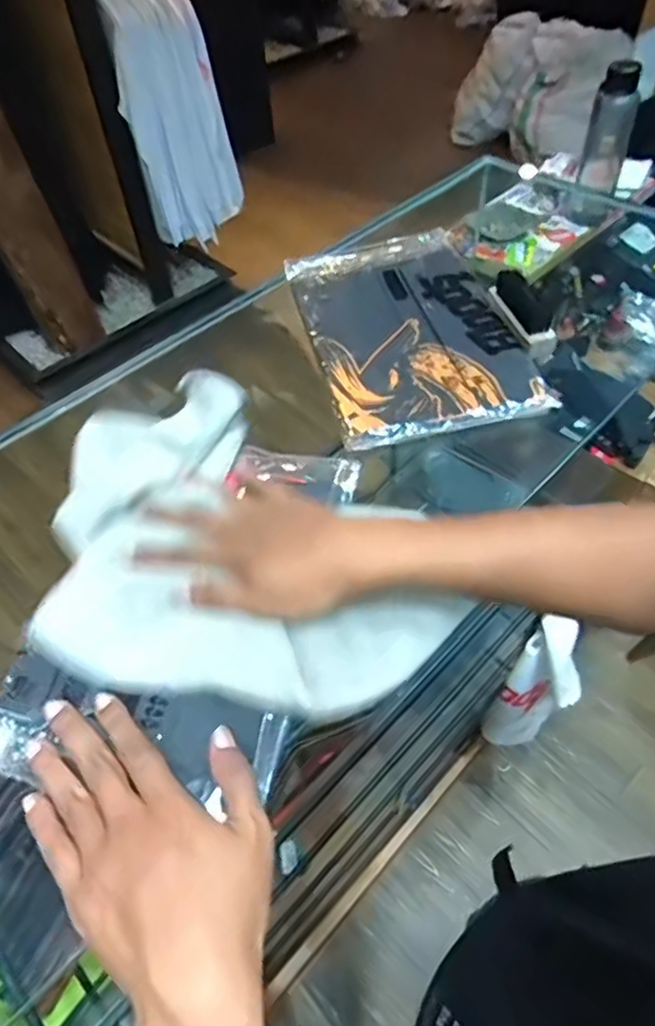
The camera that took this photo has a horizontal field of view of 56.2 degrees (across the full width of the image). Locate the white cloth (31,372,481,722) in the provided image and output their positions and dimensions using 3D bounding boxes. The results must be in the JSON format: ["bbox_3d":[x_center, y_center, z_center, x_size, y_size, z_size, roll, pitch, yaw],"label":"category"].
[{"bbox_3d":[-0.088,0.033,0.452,0.319,0.053,0.229,35,61,27],"label":"white cloth"}]

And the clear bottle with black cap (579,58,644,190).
[{"bbox_3d":[0.456,-0.612,0.999,0.066,0.211,0.076,15,79,15],"label":"clear bottle with black cap"}]

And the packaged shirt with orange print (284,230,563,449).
[{"bbox_3d":[0.080,-0.190,0.624,0.193,0.024,0.296,-13,52,-6],"label":"packaged shirt with orange print"}]

